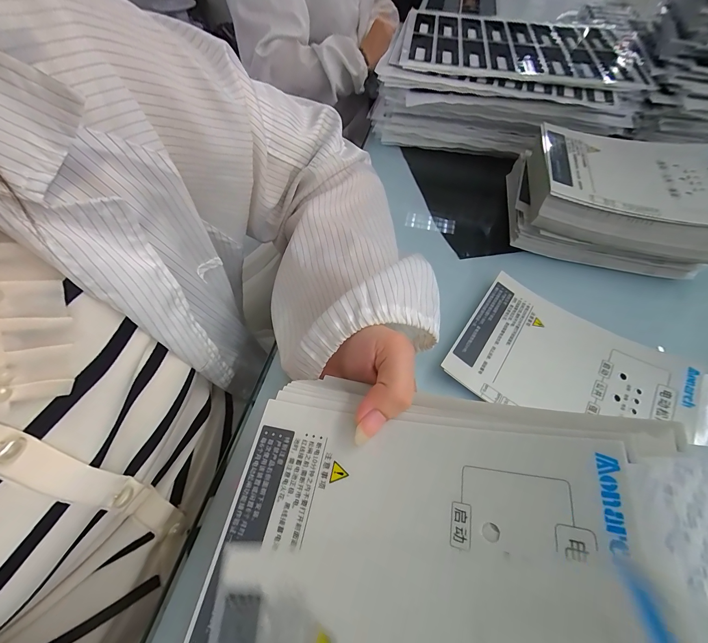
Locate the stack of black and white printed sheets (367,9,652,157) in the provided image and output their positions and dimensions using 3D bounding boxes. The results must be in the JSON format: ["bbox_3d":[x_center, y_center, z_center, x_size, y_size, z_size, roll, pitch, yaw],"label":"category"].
[{"bbox_3d":[0.195,-0.325,0.431,0.314,0.091,0.202,8,57,4],"label":"stack of black and white printed sheets"}]

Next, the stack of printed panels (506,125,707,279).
[{"bbox_3d":[0.278,-0.132,0.336,0.185,0.078,0.153,14,58,8],"label":"stack of printed panels"}]

